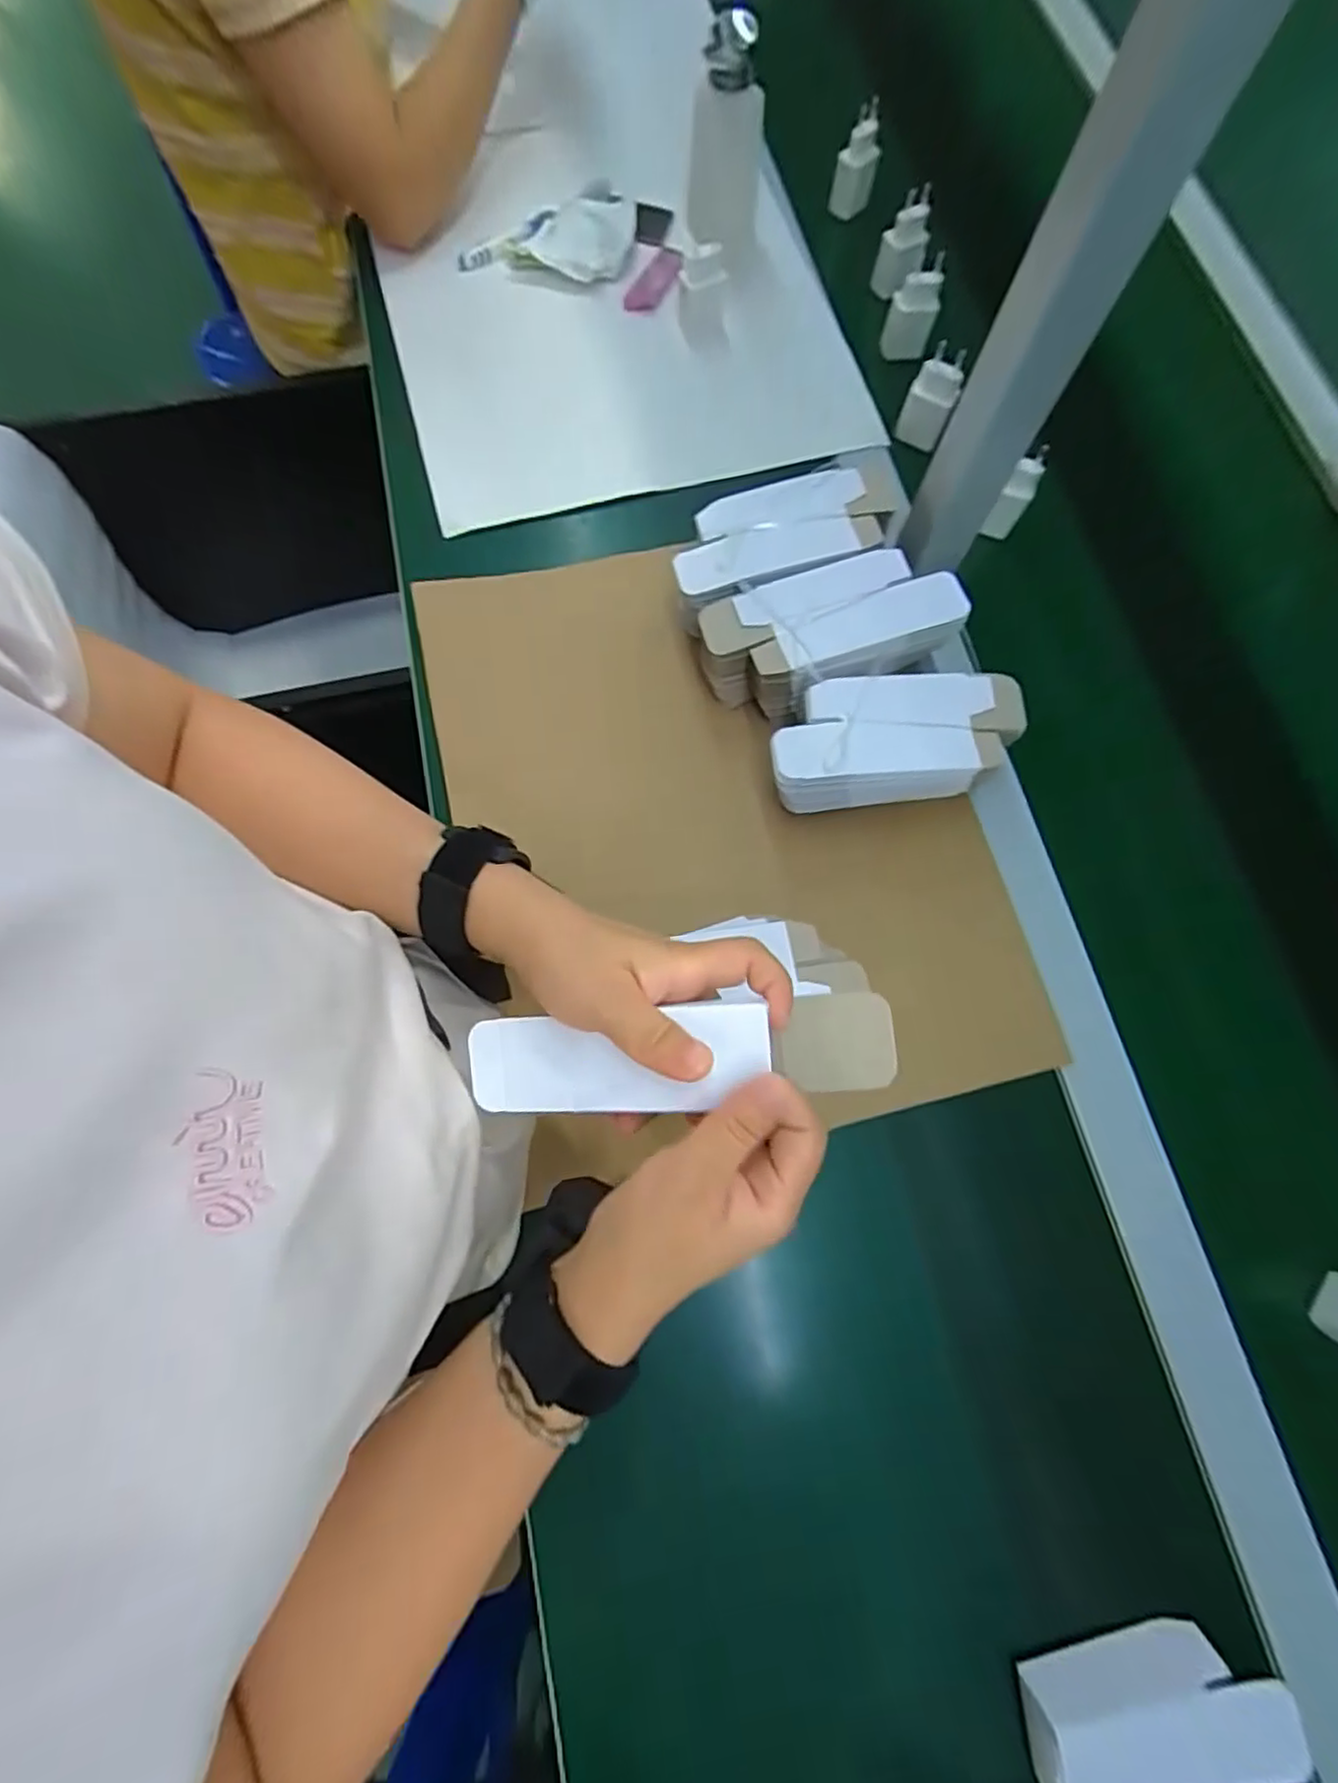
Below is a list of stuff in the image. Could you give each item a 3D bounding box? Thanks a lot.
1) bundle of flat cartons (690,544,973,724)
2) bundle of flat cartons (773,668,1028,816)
[{"bbox_3d":[0.118,-0.191,0.498,0.186,0.062,0.088,-13,74,9],"label":"bundle of flat cartons"},{"bbox_3d":[0.156,-0.103,0.481,0.171,0.066,0.076,-4,74,-3],"label":"bundle of flat cartons"}]

